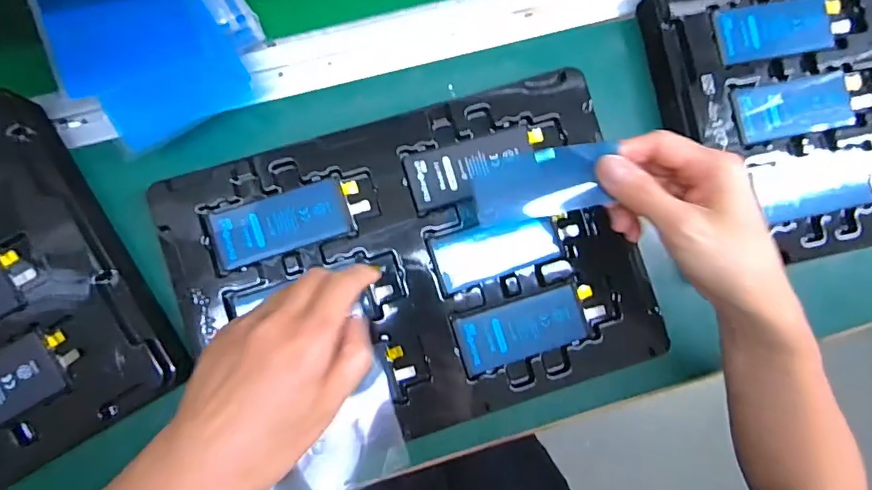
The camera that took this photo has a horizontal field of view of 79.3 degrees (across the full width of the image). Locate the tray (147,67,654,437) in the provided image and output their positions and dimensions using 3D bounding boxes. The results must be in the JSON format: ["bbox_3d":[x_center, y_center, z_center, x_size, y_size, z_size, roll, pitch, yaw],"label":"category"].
[{"bbox_3d":[-0.012,0.017,0.387,0.321,0.014,0.225,-17,85,-5],"label":"tray"}]

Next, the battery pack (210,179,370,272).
[{"bbox_3d":[-0.106,-0.017,0.382,0.107,0.004,0.043,-18,85,-5],"label":"battery pack"}]

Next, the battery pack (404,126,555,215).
[{"bbox_3d":[0.034,-0.059,0.400,0.109,0.004,0.045,-16,85,-5],"label":"battery pack"}]

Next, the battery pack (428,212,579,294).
[{"bbox_3d":[0.052,0.003,0.396,0.106,0.007,0.041,-14,85,-5],"label":"battery pack"}]

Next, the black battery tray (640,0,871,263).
[{"bbox_3d":[0.352,-0.119,0.421,0.337,0.030,0.234,-11,85,-4],"label":"black battery tray"}]

